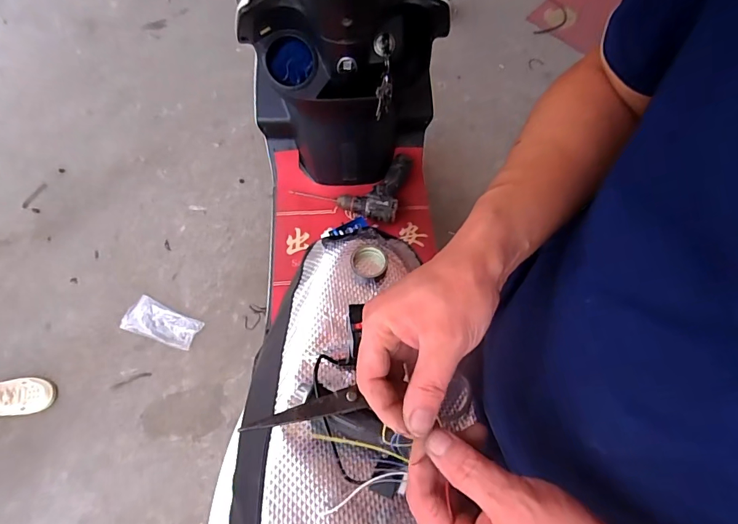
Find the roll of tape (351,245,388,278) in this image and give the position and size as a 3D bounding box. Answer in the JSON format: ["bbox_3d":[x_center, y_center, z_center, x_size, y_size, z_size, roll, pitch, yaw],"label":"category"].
[{"bbox_3d":[0.002,-0.001,0.567,0.050,0.021,0.044,-34,70,-17],"label":"roll of tape"}]

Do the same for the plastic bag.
[{"bbox_3d":[-0.632,0.192,1.304,0.221,0.045,0.110,23,66,8],"label":"plastic bag"}]

